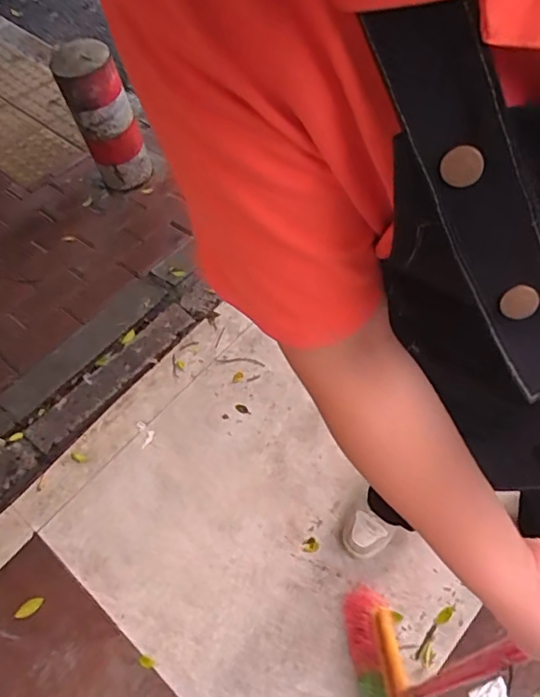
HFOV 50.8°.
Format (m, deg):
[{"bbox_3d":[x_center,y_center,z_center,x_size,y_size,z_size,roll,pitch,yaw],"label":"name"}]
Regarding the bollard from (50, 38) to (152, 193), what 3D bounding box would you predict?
[{"bbox_3d":[-0.441,-0.613,1.530,0.155,0.377,0.157,0,64,1],"label":"bollard"}]

